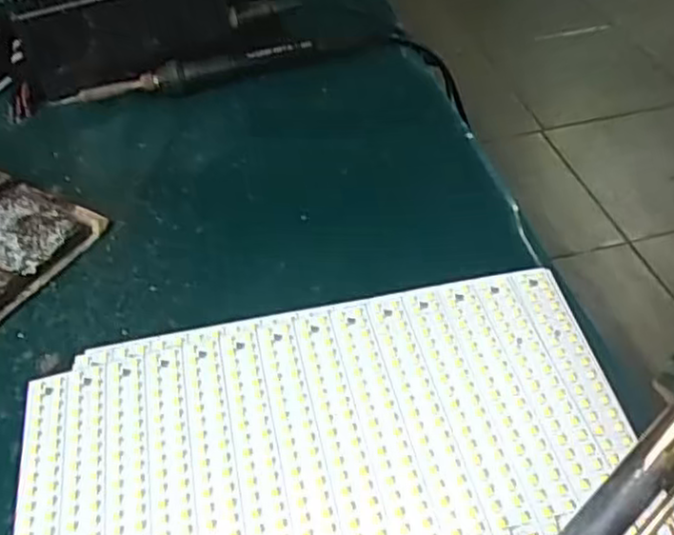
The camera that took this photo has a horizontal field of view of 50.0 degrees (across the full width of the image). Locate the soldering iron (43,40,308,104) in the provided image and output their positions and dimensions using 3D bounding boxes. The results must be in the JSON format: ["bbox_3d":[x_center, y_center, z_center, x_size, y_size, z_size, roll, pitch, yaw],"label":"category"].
[{"bbox_3d":[-0.109,-0.139,0.524,0.183,0.022,0.020,-17,46,-10],"label":"soldering iron"}]

